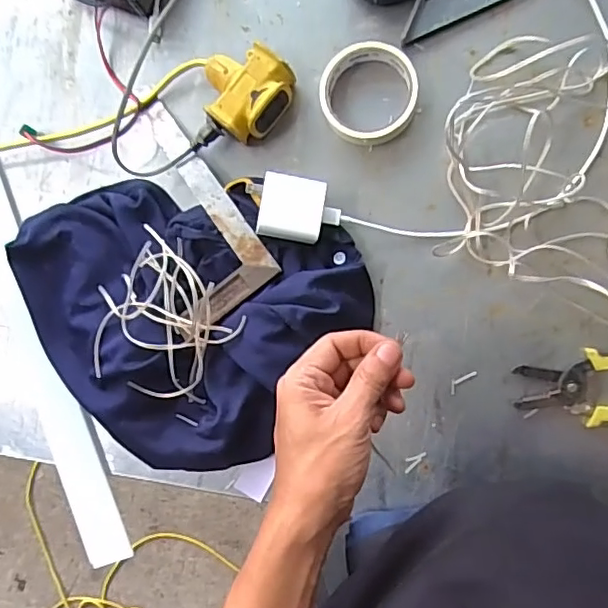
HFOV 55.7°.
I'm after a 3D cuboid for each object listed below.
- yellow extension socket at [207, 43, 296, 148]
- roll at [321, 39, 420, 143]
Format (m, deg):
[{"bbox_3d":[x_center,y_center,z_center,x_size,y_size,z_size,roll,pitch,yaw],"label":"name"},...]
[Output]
[{"bbox_3d":[-0.057,-0.208,0.559,0.087,0.046,0.084,45,97,9],"label":"yellow extension socket"},{"bbox_3d":[0.061,-0.198,0.548,0.089,0.029,0.095,0,90,10],"label":"roll"}]

